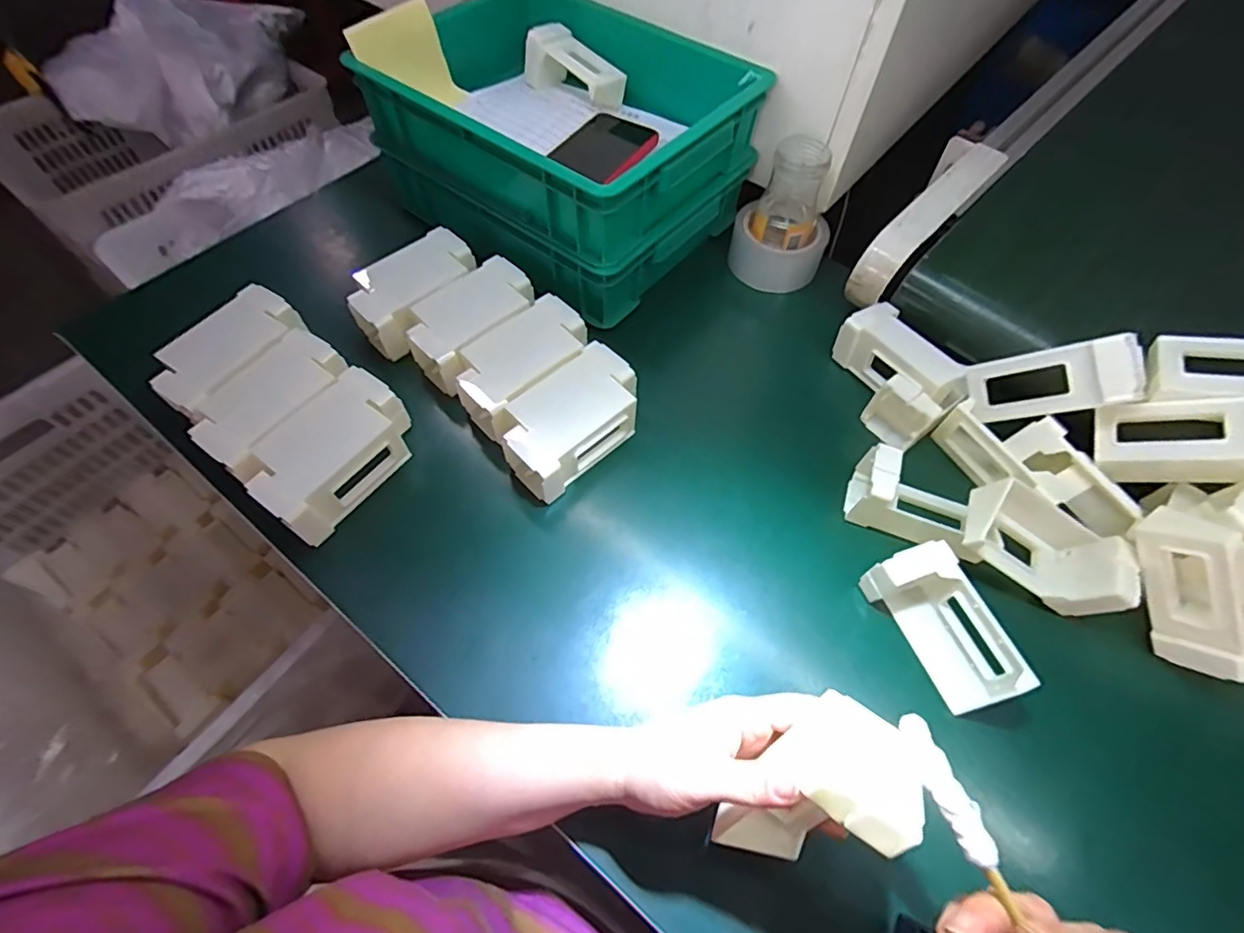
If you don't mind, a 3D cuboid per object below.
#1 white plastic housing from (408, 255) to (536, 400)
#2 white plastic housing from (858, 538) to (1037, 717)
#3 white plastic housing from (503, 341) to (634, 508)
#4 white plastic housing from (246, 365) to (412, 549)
[{"bbox_3d":[-0.138,-0.134,0.527,0.076,0.056,0.130,30,64,15],"label":"white plastic housing"},{"bbox_3d":[0.230,0.114,0.396,0.046,0.050,0.113,-24,64,-14],"label":"white plastic housing"},{"bbox_3d":[-0.042,-0.038,0.484,0.073,0.058,0.126,41,67,19],"label":"white plastic housing"},{"bbox_3d":[-0.237,-0.009,0.467,0.074,0.067,0.131,30,64,15],"label":"white plastic housing"}]

